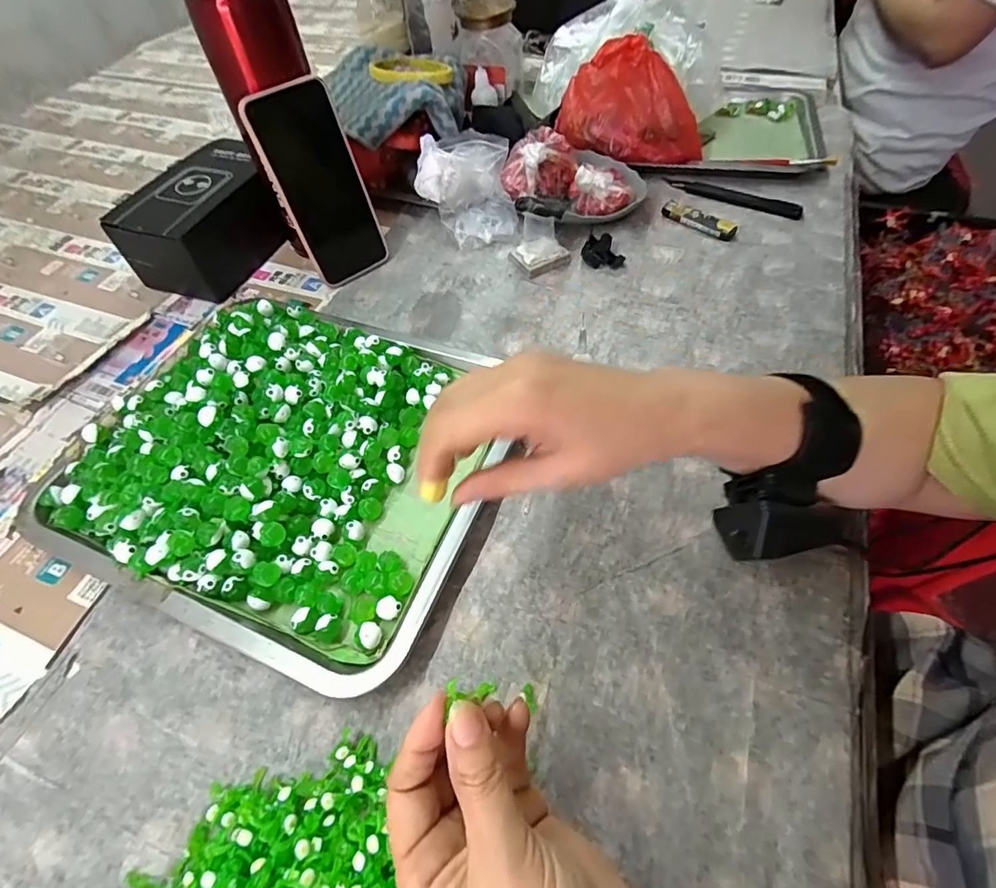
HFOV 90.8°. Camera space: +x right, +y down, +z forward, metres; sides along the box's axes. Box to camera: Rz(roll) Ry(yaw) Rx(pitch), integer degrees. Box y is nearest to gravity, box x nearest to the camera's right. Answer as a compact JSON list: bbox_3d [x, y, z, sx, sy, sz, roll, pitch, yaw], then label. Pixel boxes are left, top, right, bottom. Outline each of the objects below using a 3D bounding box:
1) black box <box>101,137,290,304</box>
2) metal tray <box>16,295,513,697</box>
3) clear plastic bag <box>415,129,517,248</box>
[{"bbox_3d":[-0.297,-0.236,0.515,0.093,0.077,0.162,18,58,15],"label":"black box"},{"bbox_3d":[-0.155,-0.001,0.362,0.296,0.045,0.257,17,58,15],"label":"metal tray"},{"bbox_3d":[-0.036,-0.276,0.530,0.101,0.070,0.112,-7,55,-1],"label":"clear plastic bag"}]

